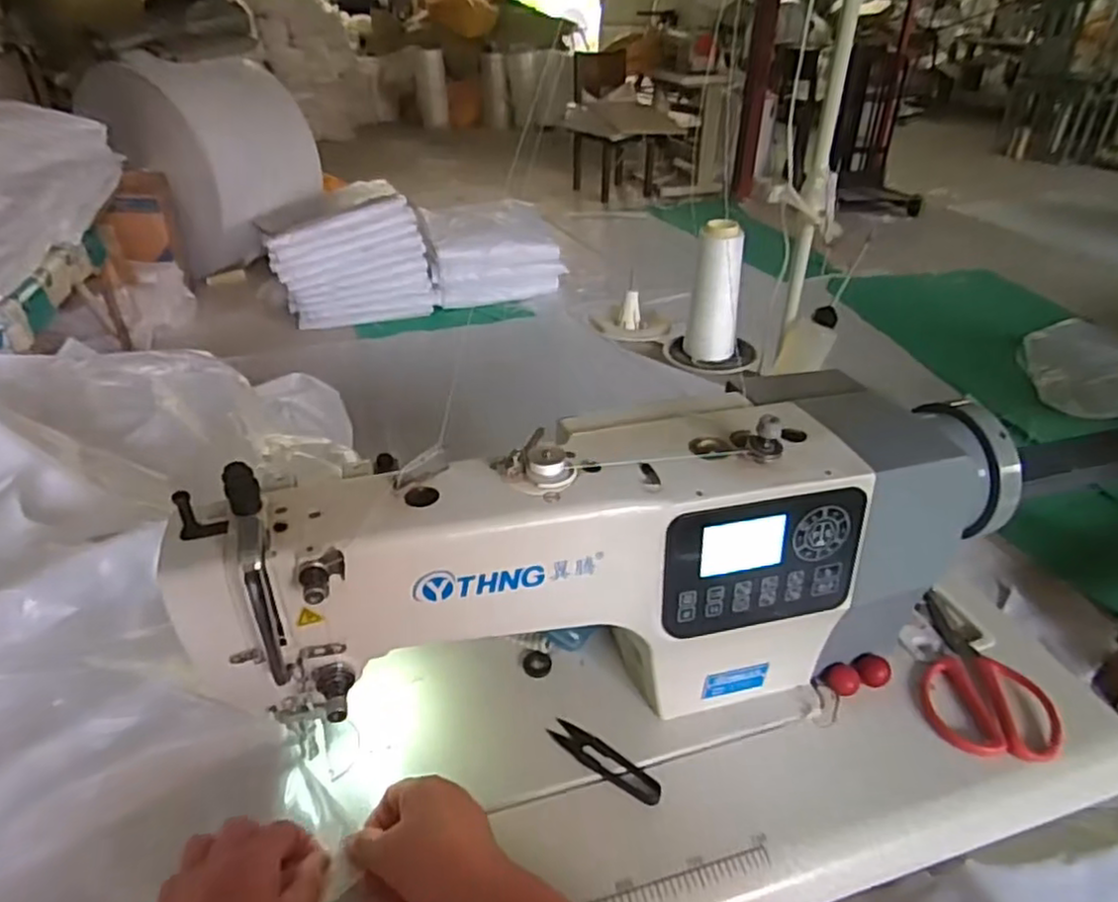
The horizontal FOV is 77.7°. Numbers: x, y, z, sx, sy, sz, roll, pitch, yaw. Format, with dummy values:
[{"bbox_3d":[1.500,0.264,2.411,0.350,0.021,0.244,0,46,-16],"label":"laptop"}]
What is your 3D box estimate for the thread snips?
[{"bbox_3d":[0.034,0.240,0.538,0.099,0.010,0.022,25,41,30],"label":"thread snips"}]

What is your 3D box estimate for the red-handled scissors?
[{"bbox_3d":[0.359,0.186,0.611,0.098,0.008,0.175,2,34,2],"label":"red-handled scissors"}]

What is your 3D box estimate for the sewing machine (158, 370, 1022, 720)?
[{"bbox_3d":[0.046,0.092,0.539,0.581,0.249,0.150,-11,36,-17],"label":"sewing machine"}]

